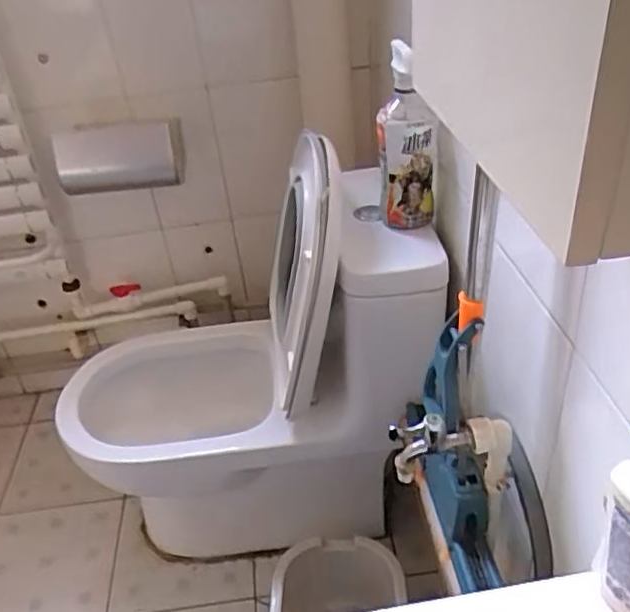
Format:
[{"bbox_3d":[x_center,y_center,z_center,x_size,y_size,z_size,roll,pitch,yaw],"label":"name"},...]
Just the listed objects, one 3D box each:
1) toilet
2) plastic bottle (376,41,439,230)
[{"bbox_3d":[-0.139,0.136,1.270,0.725,0.764,0.404,-3,36,5],"label":"toilet"},{"bbox_3d":[0.142,-0.247,0.986,0.088,0.270,0.088,2,37,11],"label":"plastic bottle"}]

